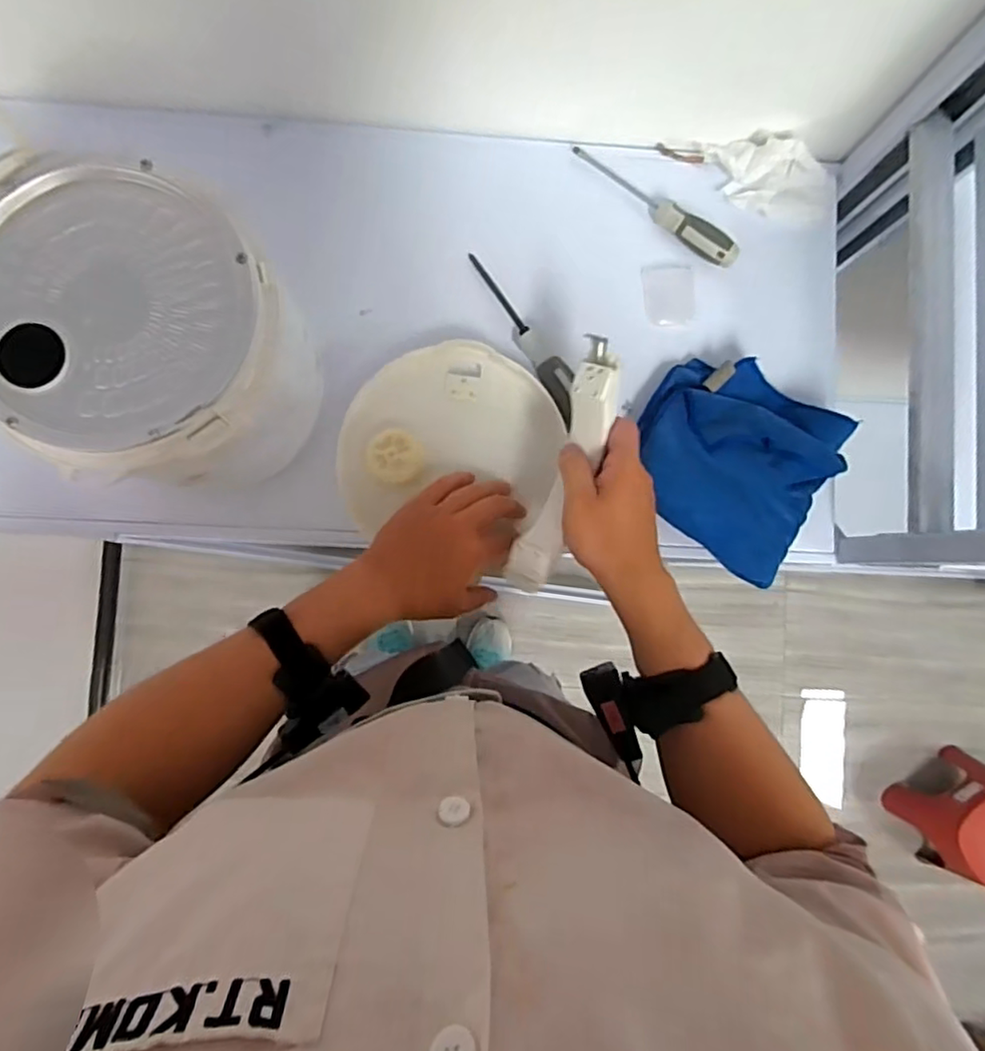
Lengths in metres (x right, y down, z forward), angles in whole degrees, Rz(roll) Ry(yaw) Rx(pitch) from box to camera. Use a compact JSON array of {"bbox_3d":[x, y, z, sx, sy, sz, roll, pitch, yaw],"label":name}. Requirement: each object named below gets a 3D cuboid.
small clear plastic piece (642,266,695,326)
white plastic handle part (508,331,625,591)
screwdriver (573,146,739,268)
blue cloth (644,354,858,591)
[{"bbox_3d":[0.174,-0.227,0.614,0.049,0.004,0.057,-6,93,-1],"label":"small clear plastic piece"},{"bbox_3d":[0.060,-0.041,0.486,0.039,0.029,0.197,18,95,-2],"label":"white plastic handle part"},{"bbox_3d":[0.158,-0.311,0.603,0.186,0.023,0.023,37,85,-1],"label":"screwdriver"},{"bbox_3d":[0.222,-0.062,0.578,0.181,0.052,0.165,38,85,-1],"label":"blue cloth"}]

